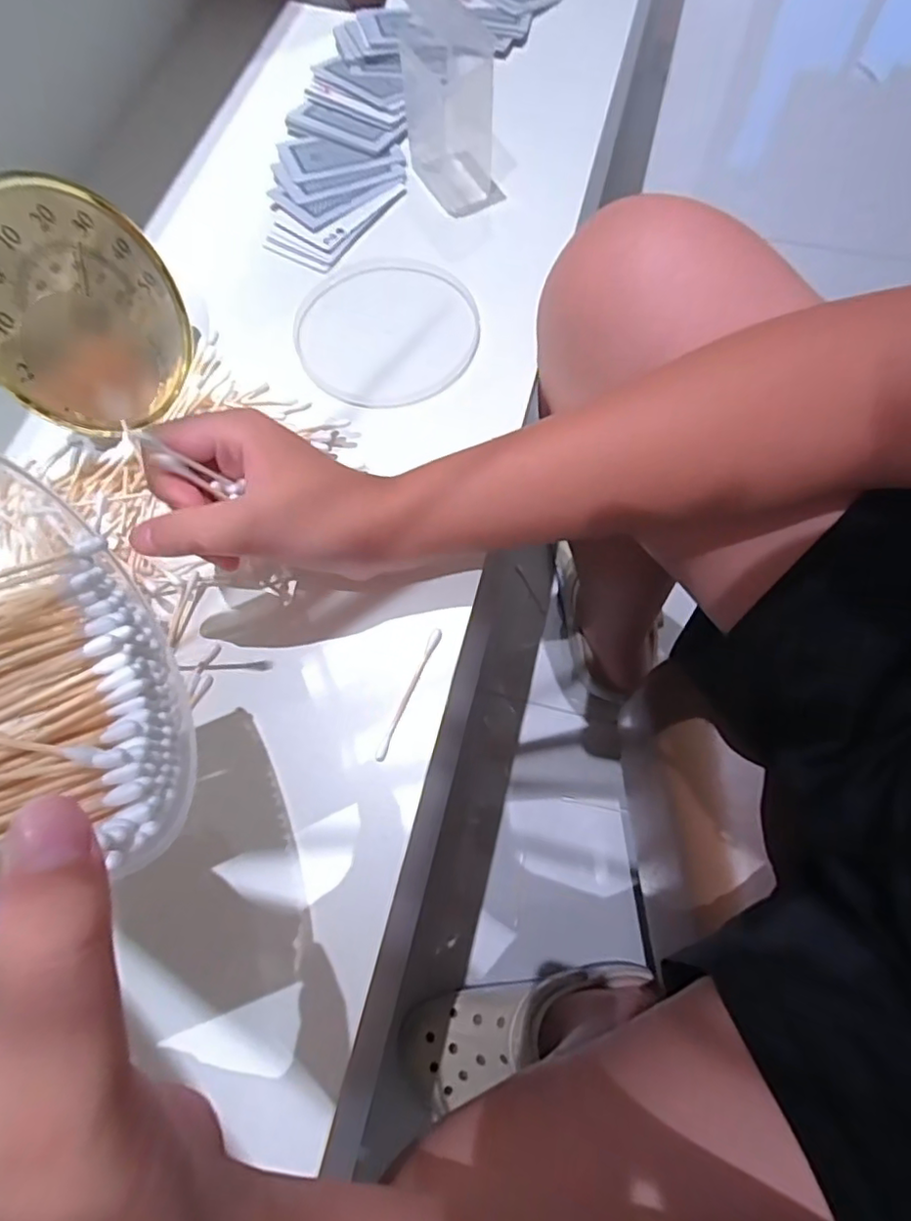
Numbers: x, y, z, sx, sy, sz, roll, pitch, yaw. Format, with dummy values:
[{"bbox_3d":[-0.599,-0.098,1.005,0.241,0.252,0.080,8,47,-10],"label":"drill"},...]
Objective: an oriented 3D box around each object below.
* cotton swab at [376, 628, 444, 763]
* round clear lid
[{"bbox_3d":[-0.023,0.041,0.299,0.005,0.006,0.071,22,71,9],"label":"cotton swab"},{"bbox_3d":[-0.044,-0.182,0.390,0.112,0.009,0.119,0,69,1],"label":"round clear lid"}]

